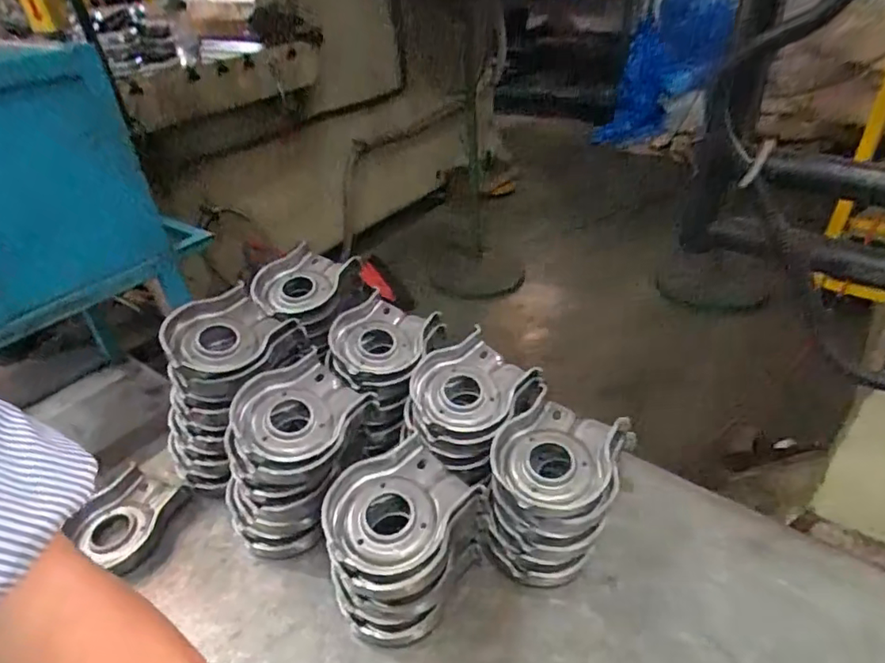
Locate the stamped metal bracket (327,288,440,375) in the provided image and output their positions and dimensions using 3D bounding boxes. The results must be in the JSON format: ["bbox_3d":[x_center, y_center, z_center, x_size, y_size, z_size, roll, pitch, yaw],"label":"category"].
[{"bbox_3d":[-0.071,0.005,0.641,0.105,0.040,0.124,3,35,9],"label":"stamped metal bracket"}]

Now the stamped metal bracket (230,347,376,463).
[{"bbox_3d":[-0.139,0.072,0.542,0.098,0.033,0.128,36,40,9],"label":"stamped metal bracket"}]

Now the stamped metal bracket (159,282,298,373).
[{"bbox_3d":[-0.238,0.000,0.593,0.103,0.028,0.123,32,37,6],"label":"stamped metal bracket"}]

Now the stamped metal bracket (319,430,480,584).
[{"bbox_3d":[-0.041,0.149,0.472,0.123,0.026,0.104,-31,57,-35],"label":"stamped metal bracket"}]

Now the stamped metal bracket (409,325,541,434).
[{"bbox_3d":[0.028,0.055,0.571,0.122,0.038,0.111,-2,34,2],"label":"stamped metal bracket"}]

